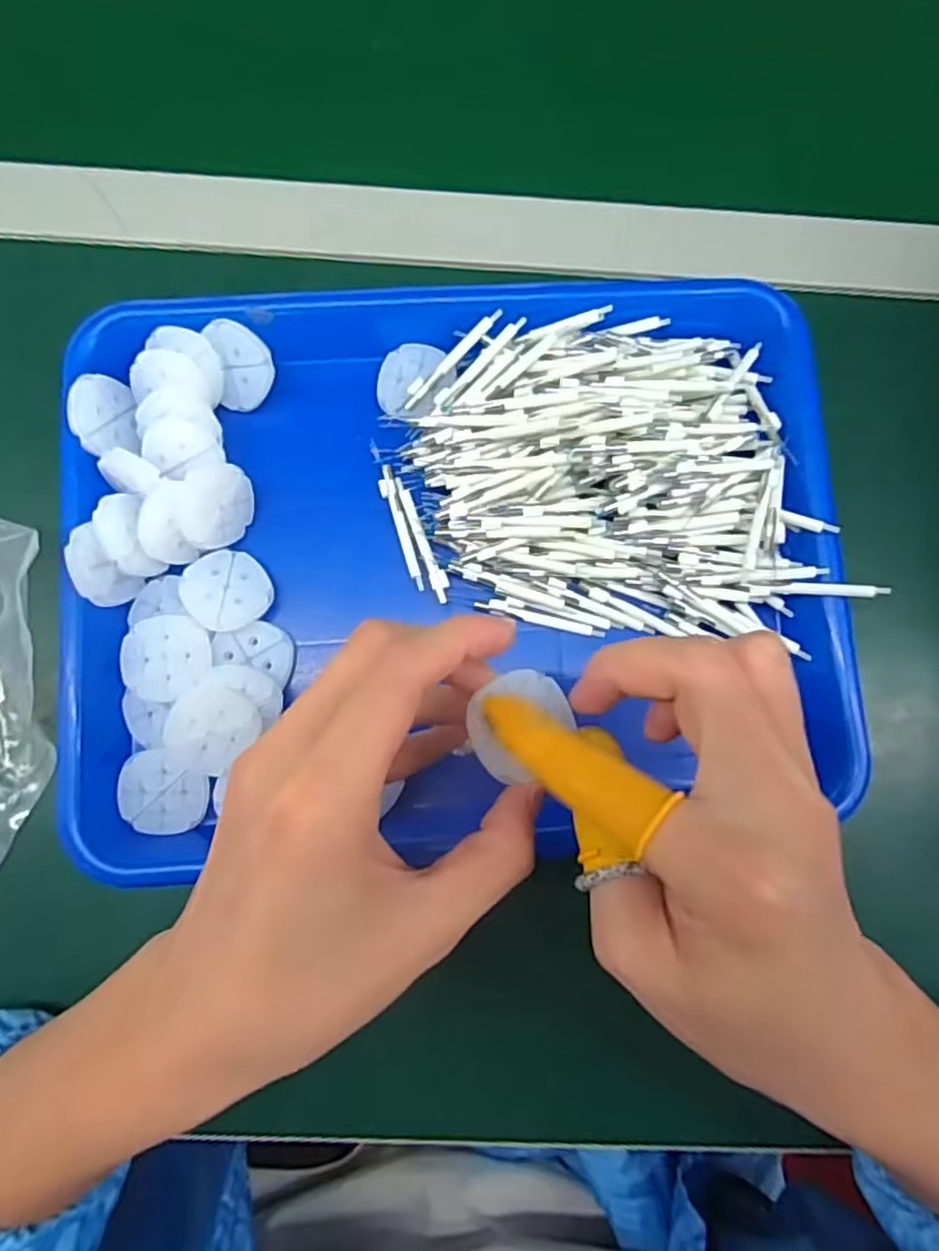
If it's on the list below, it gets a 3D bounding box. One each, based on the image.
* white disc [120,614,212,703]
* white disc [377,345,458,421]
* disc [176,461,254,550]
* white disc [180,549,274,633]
[{"bbox_3d":[-0.127,0.014,0.288,0.034,0.007,0.034,0,82,-3],"label":"white disc"},{"bbox_3d":[-0.025,-0.112,0.314,0.033,0.006,0.037,39,84,18],"label":"white disc"},{"bbox_3d":[-0.106,-0.050,0.291,0.007,0.035,0.033,20,40,35],"label":"disc"},{"bbox_3d":[-0.104,-0.015,0.294,0.035,0.007,0.035,4,71,-13],"label":"white disc"}]

